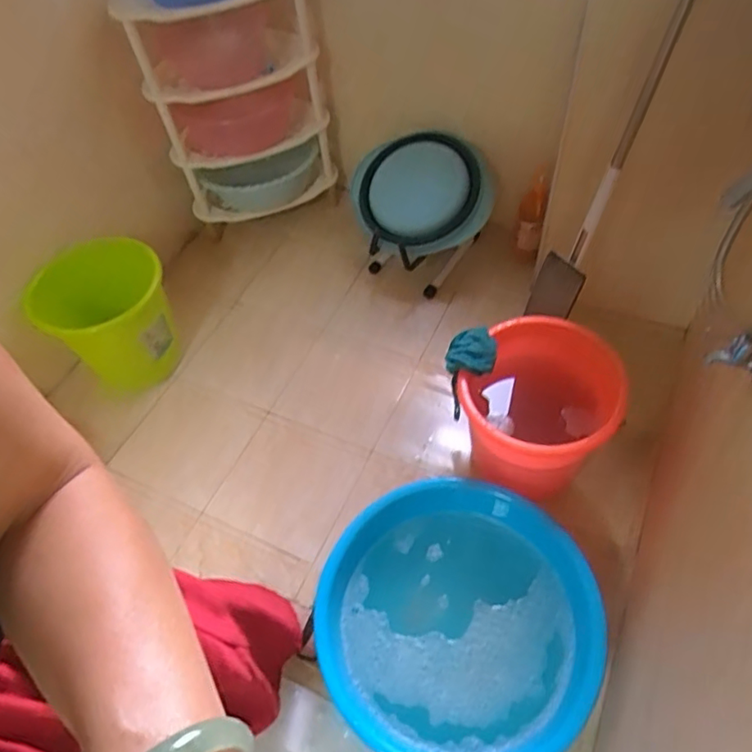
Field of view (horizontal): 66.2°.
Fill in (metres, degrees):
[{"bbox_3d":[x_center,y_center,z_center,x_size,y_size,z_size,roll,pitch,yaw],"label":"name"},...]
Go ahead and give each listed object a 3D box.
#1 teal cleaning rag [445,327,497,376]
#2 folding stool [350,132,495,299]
[{"bbox_3d":[0.191,-0.047,1.158,0.096,0.061,0.081,3,55,7],"label":"teal cleaning rag"},{"bbox_3d":[0.090,-0.473,1.665,0.466,0.316,0.334,17,57,16],"label":"folding stool"}]

